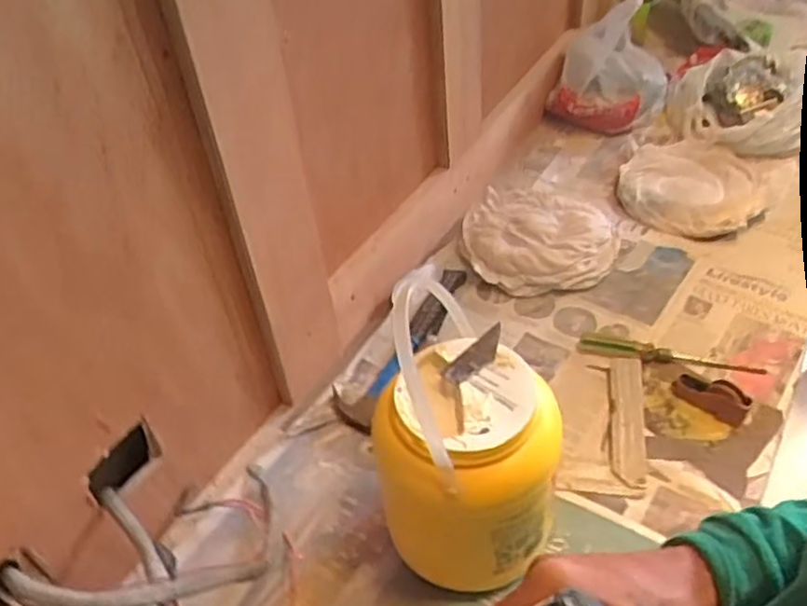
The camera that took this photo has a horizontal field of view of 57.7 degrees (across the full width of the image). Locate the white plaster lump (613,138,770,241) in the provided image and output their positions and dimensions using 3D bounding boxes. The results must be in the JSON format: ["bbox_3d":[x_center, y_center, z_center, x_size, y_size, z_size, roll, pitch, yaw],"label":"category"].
[{"bbox_3d":[0.392,-0.160,1.012,0.176,0.038,0.207,3,44,11],"label":"white plaster lump"}]

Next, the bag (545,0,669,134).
[{"bbox_3d":[0.307,-0.355,1.106,0.170,0.152,0.117,10,46,18],"label":"bag"}]

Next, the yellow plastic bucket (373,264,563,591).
[{"bbox_3d":[0.052,0.127,0.645,0.156,0.263,0.149,-4,43,4],"label":"yellow plastic bucket"}]

